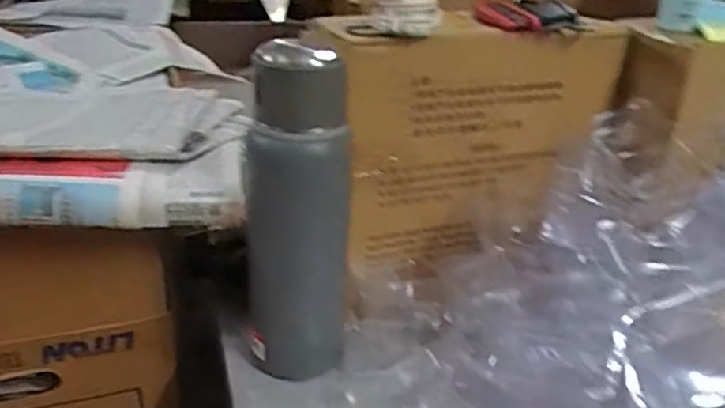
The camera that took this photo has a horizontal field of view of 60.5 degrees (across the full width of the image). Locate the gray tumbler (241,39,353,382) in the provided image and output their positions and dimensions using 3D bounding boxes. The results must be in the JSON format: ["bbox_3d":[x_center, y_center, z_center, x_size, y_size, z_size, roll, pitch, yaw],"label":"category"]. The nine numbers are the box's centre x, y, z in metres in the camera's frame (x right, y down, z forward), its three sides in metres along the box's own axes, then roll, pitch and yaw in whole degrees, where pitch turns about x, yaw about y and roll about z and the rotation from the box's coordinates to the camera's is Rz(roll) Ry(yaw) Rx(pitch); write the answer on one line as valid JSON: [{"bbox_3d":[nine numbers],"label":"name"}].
[{"bbox_3d":[-0.054,0.010,0.502,0.083,0.269,0.080,3,25,-2],"label":"gray tumbler"}]

